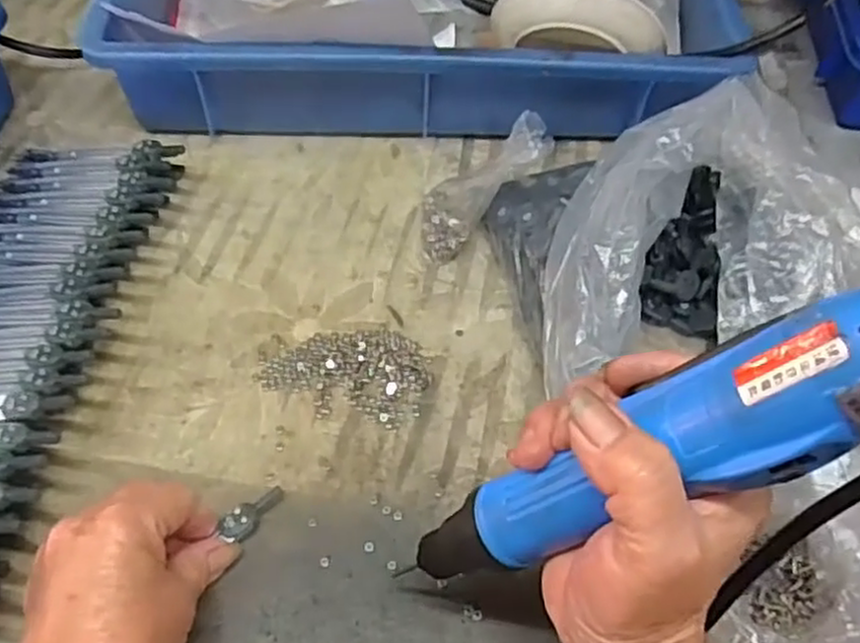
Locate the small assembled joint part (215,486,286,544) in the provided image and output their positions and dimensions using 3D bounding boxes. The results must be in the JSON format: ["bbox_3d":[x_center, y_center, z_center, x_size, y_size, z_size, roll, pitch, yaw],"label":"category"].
[{"bbox_3d":[-0.086,0.094,0.371,0.034,0.008,0.014,-34,64,-31],"label":"small assembled joint part"}]

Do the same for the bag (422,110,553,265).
[{"bbox_3d":[0.033,-0.086,0.477,0.028,0.100,0.053,14,46,-40],"label":"bag"}]

